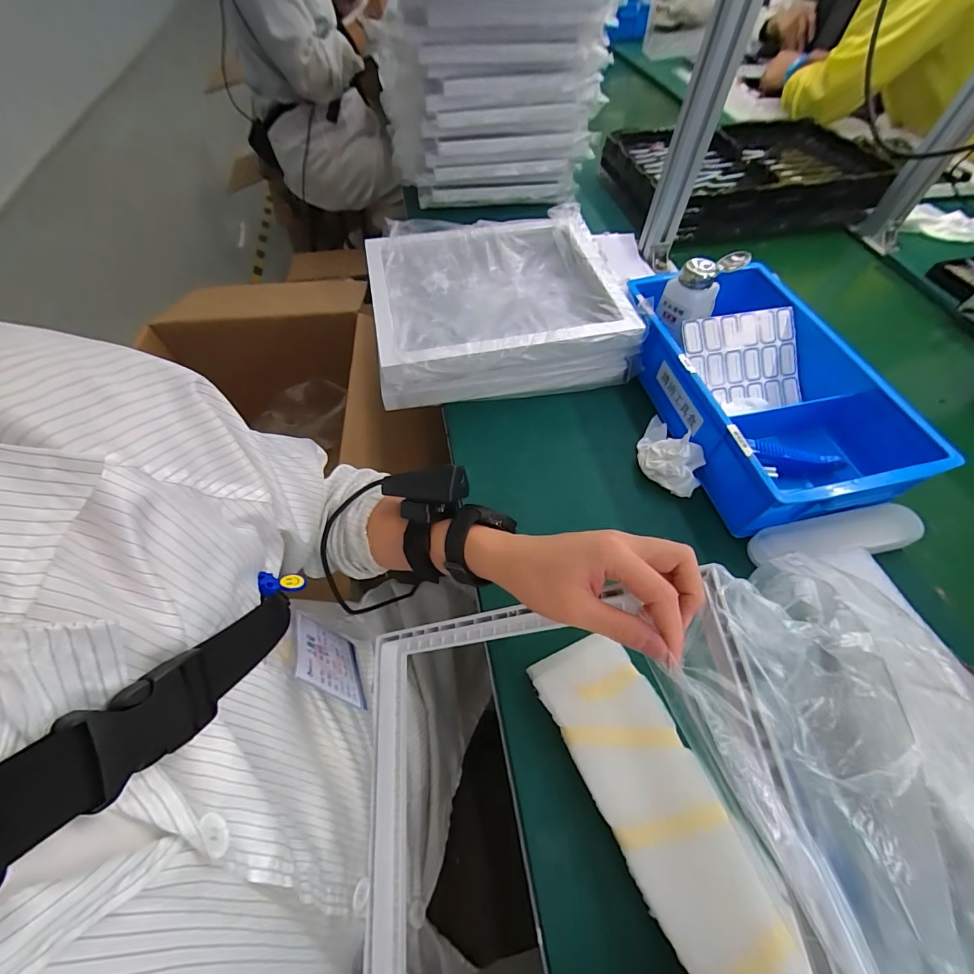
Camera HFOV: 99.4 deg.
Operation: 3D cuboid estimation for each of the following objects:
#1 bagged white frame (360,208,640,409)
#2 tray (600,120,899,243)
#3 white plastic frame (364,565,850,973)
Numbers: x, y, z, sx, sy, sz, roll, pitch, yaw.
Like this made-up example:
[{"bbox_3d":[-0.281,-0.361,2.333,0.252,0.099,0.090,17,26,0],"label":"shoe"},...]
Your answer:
[{"bbox_3d":[0.010,-0.254,0.578,0.322,0.082,0.286,-8,57,-5],"label":"bagged white frame"},{"bbox_3d":[0.485,-0.594,0.792,0.468,0.092,0.308,-9,58,-5],"label":"tray"},{"bbox_3d":[0.037,0.224,0.294,0.315,0.045,0.267,-22,60,29],"label":"white plastic frame"}]

